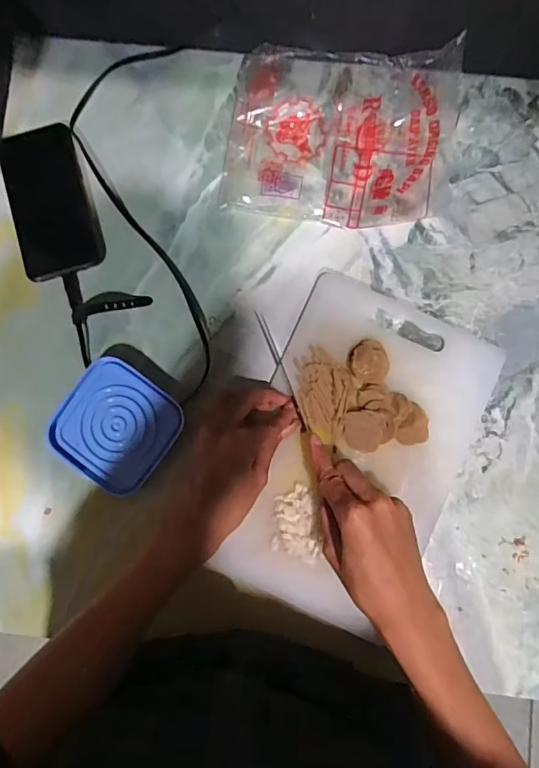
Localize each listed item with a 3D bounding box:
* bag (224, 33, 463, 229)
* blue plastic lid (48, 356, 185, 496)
[{"bbox_3d":[0.069,-0.249,0.466,0.214,0.040,0.172,8,84,2],"label":"bag"},{"bbox_3d":[-0.146,0.040,0.453,0.108,0.012,0.107,36,86,5],"label":"blue plastic lid"}]

